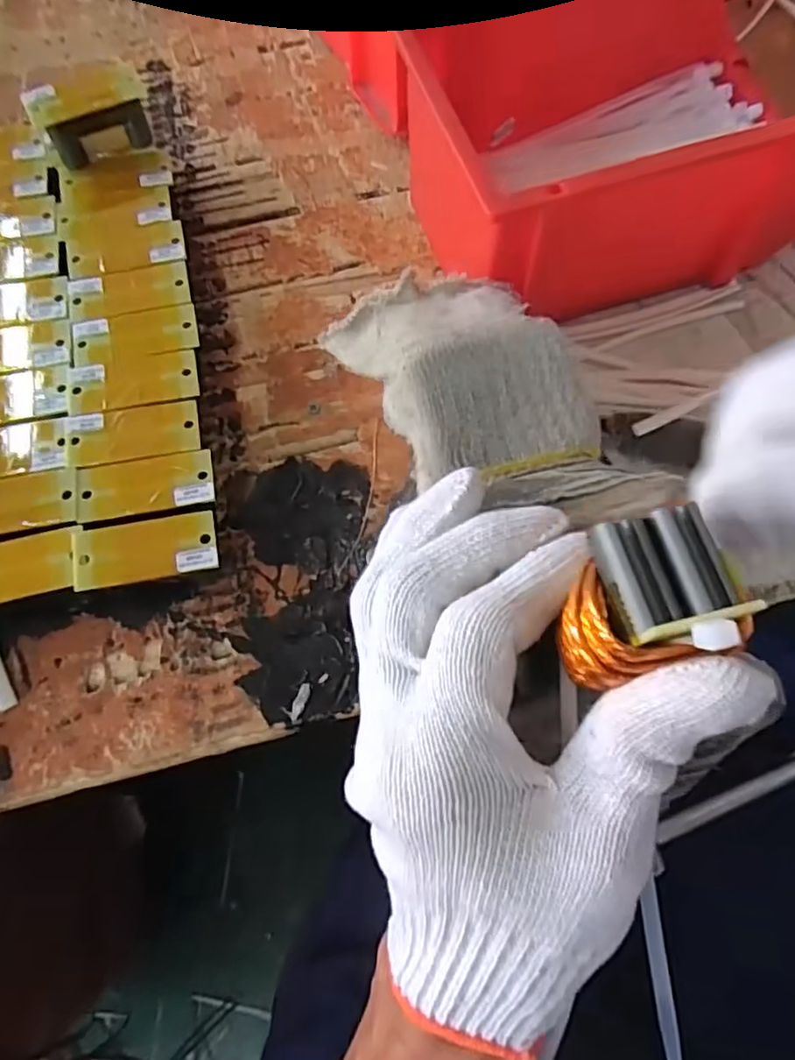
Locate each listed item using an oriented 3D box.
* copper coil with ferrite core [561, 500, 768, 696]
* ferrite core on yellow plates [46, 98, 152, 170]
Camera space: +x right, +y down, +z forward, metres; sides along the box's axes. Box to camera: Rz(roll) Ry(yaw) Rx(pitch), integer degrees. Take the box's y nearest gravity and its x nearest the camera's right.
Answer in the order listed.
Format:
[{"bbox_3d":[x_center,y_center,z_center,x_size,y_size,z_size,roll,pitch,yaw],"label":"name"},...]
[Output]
[{"bbox_3d":[0.066,0.016,0.168,0.044,0.031,0.039,-12,68,-5],"label":"copper coil with ferrite core"},{"bbox_3d":[-0.189,-0.255,0.407,0.059,0.030,0.016,-28,72,-9],"label":"ferrite core on yellow plates"}]

